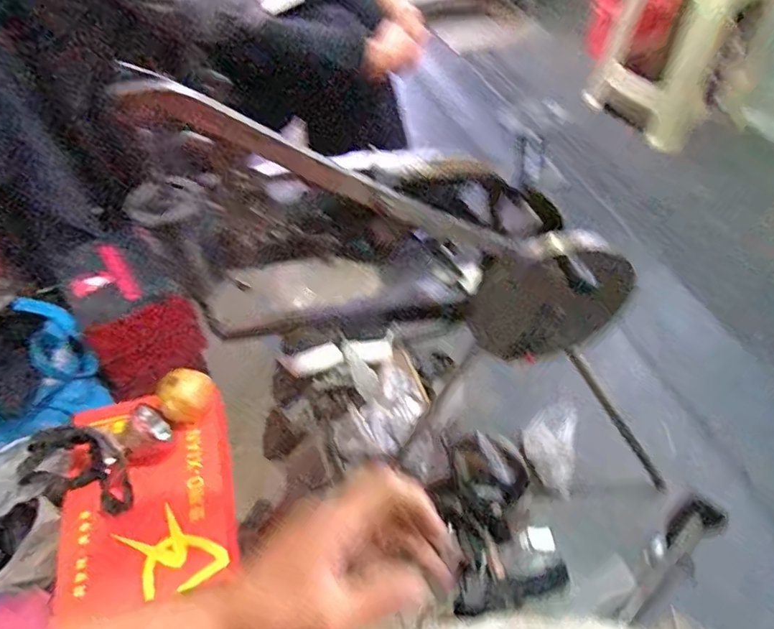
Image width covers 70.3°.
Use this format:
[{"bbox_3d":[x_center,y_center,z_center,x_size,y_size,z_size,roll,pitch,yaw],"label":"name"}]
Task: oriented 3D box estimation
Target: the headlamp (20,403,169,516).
[{"bbox_3d":[-0.411,0.185,0.771,0.169,0.076,0.145,9,50,10],"label":"headlamp"}]

